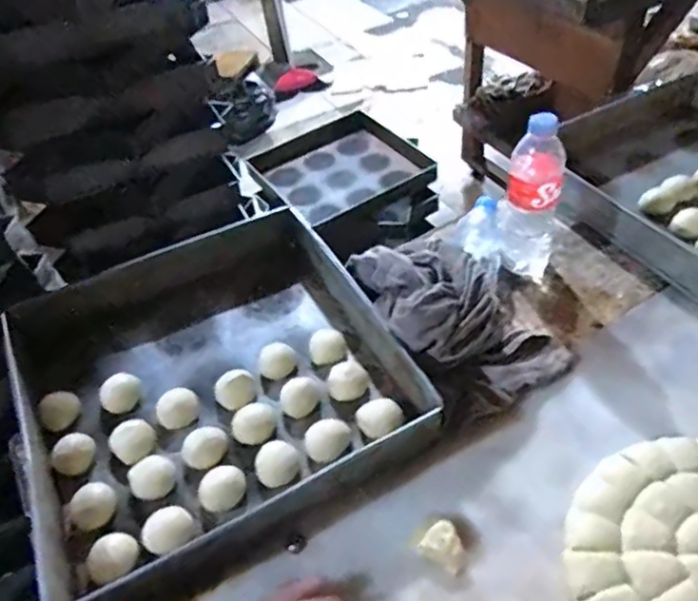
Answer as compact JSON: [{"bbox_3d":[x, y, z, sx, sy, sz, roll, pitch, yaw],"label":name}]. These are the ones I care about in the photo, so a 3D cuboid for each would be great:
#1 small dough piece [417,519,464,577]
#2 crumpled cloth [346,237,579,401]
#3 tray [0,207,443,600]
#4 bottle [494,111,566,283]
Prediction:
[{"bbox_3d":[0.094,0.239,0.585,0.042,0.023,0.036,24,52,28],"label":"small dough piece"},{"bbox_3d":[0.130,0.005,0.736,0.189,0.111,0.241,-25,47,-17],"label":"crumpled cloth"},{"bbox_3d":[-0.169,0.090,0.725,0.426,0.072,0.426,-22,46,-14],"label":"tray"},{"bbox_3d":[0.234,-0.129,0.793,0.078,0.214,0.063,9,47,16],"label":"bottle"}]

